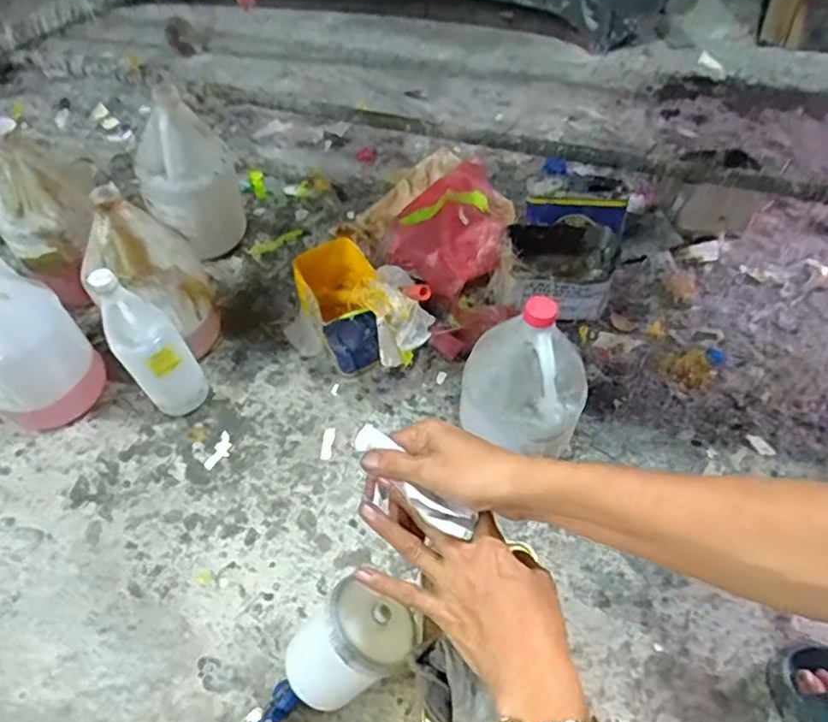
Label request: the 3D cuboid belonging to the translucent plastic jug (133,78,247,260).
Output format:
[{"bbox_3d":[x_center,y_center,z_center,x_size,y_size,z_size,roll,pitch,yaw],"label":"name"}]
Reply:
[{"bbox_3d":[-0.373,-0.298,1.032,0.155,0.277,0.129,-20,57,-14],"label":"translucent plastic jug"}]

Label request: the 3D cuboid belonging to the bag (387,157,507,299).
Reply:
[{"bbox_3d":[0.066,-0.233,1.083,0.197,0.122,0.247,8,55,5],"label":"bag"}]

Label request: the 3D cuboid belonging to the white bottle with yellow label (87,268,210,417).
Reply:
[{"bbox_3d":[-0.358,-0.015,0.853,0.089,0.262,0.081,1,54,-1],"label":"white bottle with yellow label"}]

